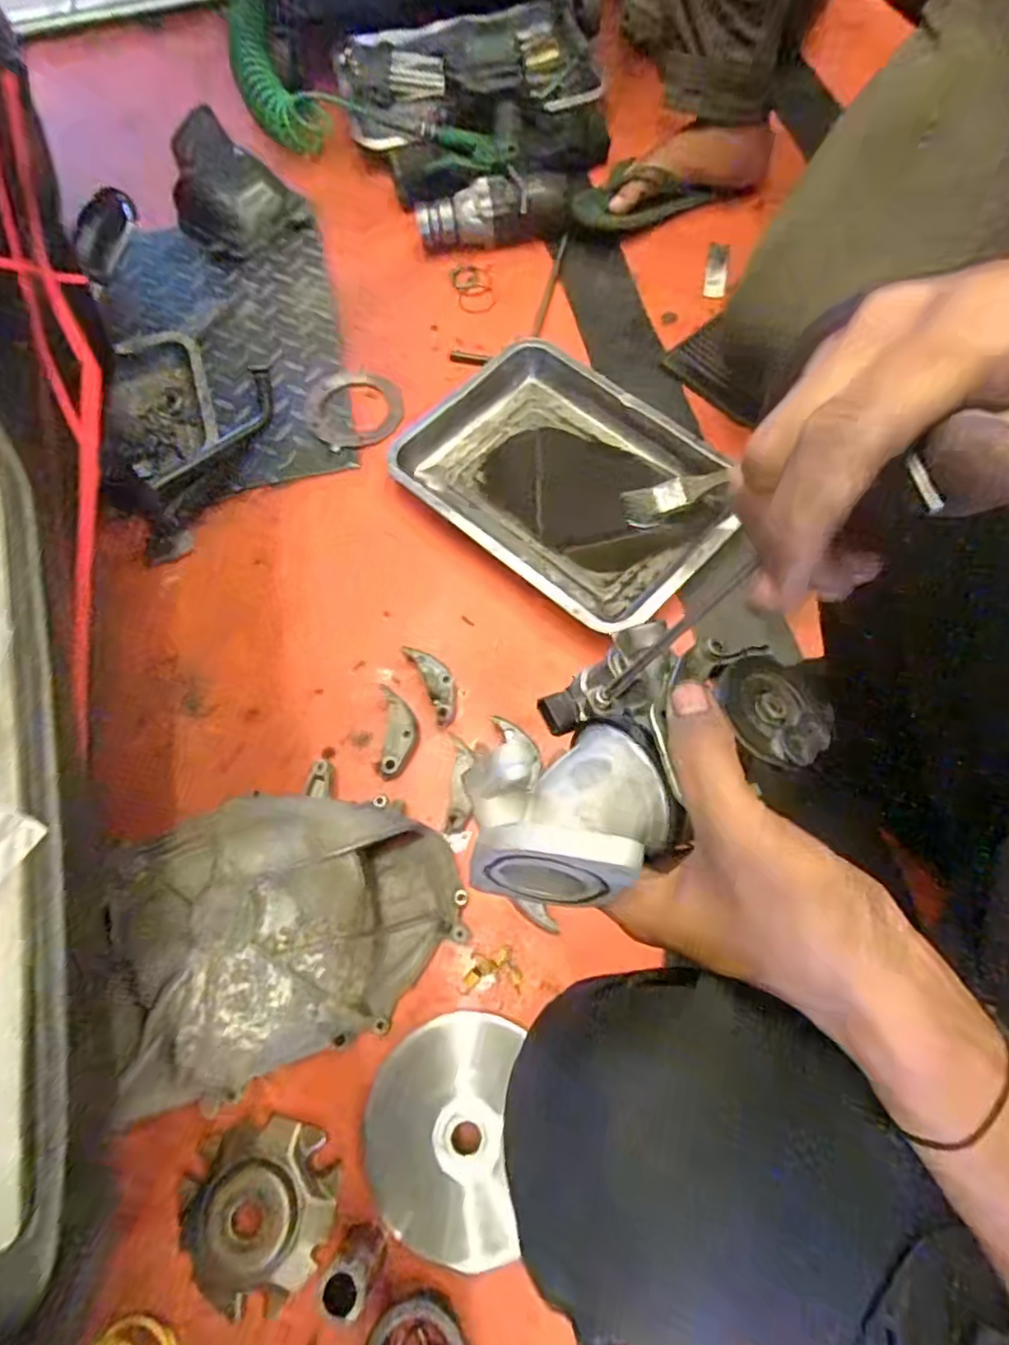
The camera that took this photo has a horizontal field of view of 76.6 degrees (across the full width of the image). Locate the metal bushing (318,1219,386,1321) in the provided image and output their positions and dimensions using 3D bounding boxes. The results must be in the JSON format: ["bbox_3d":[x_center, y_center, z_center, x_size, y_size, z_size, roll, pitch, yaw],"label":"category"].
[{"bbox_3d":[-0.105,0.406,0.435,0.033,0.063,0.029,19,70,10],"label":"metal bushing"}]

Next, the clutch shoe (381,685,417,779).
[{"bbox_3d":[-0.100,0.055,0.608,0.033,0.014,0.088,-3,68,1],"label":"clutch shoe"}]

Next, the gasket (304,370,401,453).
[{"bbox_3d":[-0.181,-0.321,0.772,0.113,0.005,0.115,-1,68,2],"label":"gasket"}]

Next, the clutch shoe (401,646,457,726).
[{"bbox_3d":[-0.067,0.011,0.630,0.030,0.025,0.088,-25,69,-8],"label":"clutch shoe"}]

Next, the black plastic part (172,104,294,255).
[{"bbox_3d":[-0.394,-0.674,0.886,0.182,0.073,0.143,36,74,16],"label":"black plastic part"}]

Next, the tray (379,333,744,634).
[{"bbox_3d":[0.058,-0.213,0.698,0.362,0.044,0.250,41,75,17],"label":"tray"}]

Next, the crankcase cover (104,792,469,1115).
[{"bbox_3d":[-0.182,0.199,0.517,0.285,0.094,0.209,-22,68,-7],"label":"crankcase cover"}]

